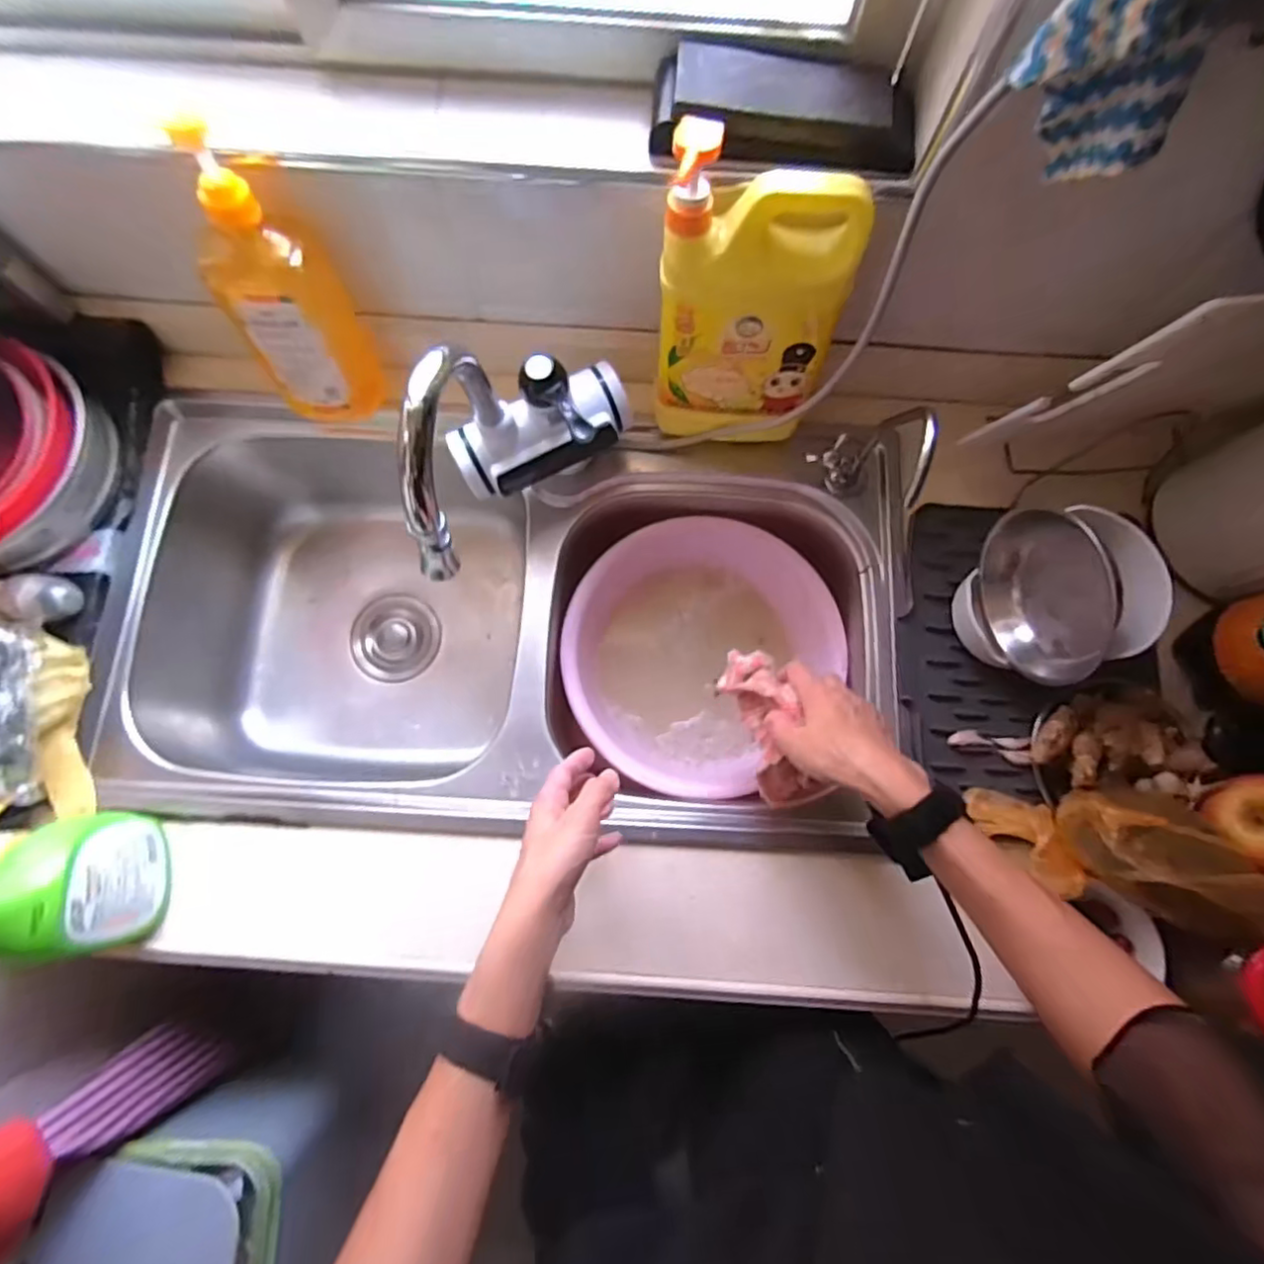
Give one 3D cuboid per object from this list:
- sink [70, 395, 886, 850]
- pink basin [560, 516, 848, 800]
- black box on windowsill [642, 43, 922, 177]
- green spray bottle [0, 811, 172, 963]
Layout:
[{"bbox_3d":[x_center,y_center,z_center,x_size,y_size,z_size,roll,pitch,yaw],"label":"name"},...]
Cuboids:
[{"bbox_3d":[-0.122,-0.001,0.709,0.753,0.217,0.391,6,77,1],"label":"sink"},{"bbox_3d":[0.059,0.018,0.723,0.268,0.140,0.277,0,77,0],"label":"pink basin"},{"bbox_3d":[0.109,-0.364,0.441,0.186,0.040,0.065,-1,77,0],"label":"black box on windowsill"},{"bbox_3d":[-0.434,0.187,0.442,0.061,0.230,0.100,-5,77,-1],"label":"green spray bottle"}]

